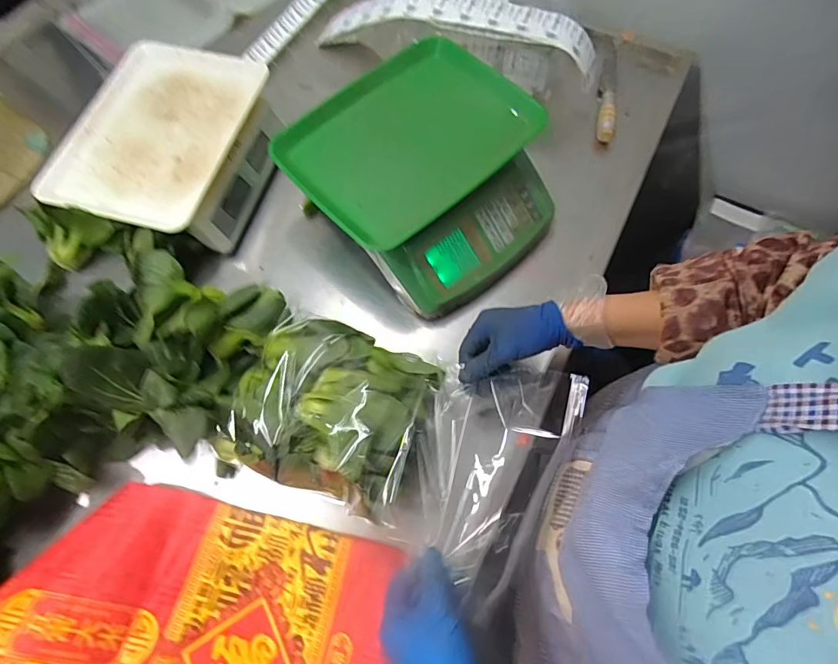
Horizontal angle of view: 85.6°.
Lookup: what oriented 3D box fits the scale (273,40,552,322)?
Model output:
[{"bbox_3d":[0.010,-0.203,0.583,0.278,0.133,0.295,-42,73,-15],"label":"scale"}]

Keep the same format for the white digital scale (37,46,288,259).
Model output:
[{"bbox_3d":[-0.333,-0.248,0.628,0.224,0.093,0.273,15,69,7],"label":"white digital scale"}]

